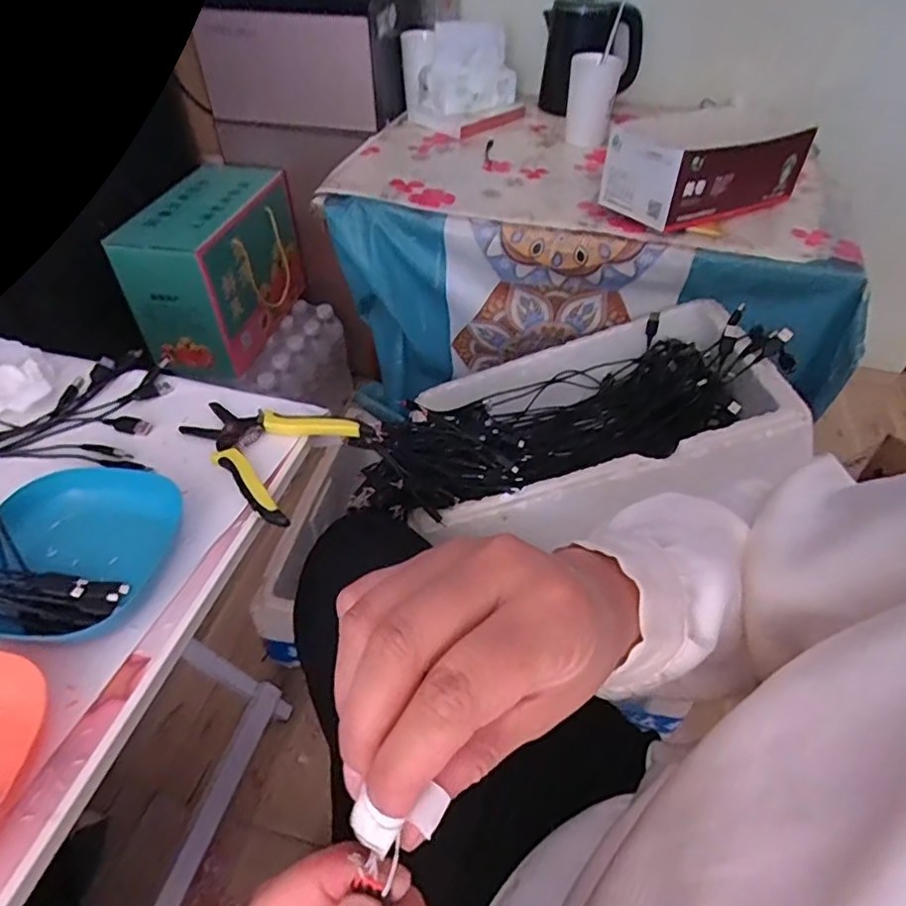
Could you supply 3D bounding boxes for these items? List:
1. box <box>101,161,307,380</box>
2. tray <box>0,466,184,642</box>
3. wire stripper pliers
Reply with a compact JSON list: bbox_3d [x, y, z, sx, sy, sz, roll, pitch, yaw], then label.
[{"bbox_3d":[-0.414,-0.336,1.071,0.171,0.236,0.326,12,46,11],"label":"box"},{"bbox_3d":[-0.271,0.067,0.426,0.126,0.025,0.132,3,45,2],"label":"tray"},{"bbox_3d":[-0.163,-0.011,0.514,0.152,0.013,0.118,25,50,22],"label":"wire stripper pliers"}]

